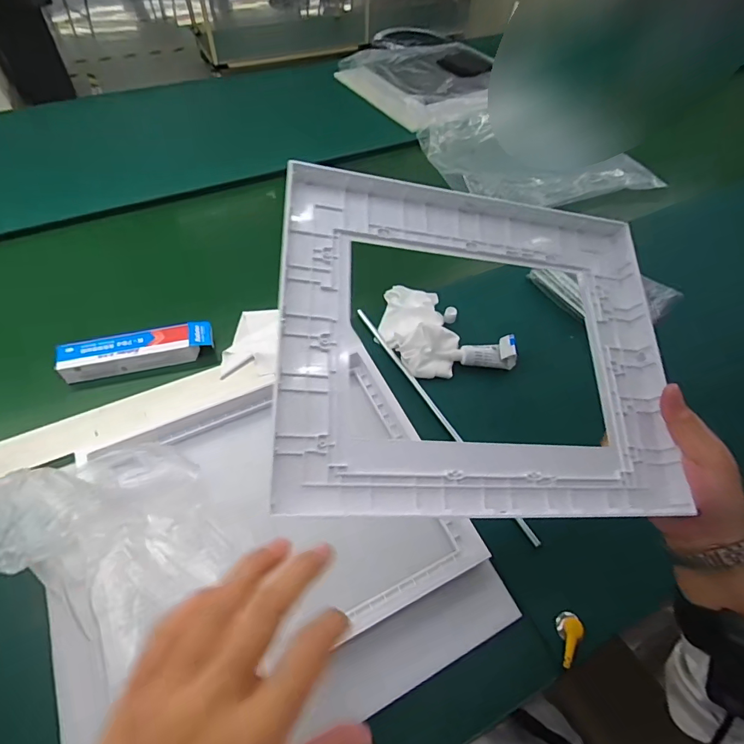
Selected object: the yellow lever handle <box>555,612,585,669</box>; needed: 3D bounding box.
[{"bbox_3d":[0.178,0.240,0.389,0.019,0.017,0.045,9,55,4],"label":"yellow lever handle"}]

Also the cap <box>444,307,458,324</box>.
[{"bbox_3d":[0.108,-0.078,0.596,0.017,0.020,0.013,16,56,9],"label":"cap"}]

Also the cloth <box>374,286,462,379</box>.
[{"bbox_3d":[0.056,-0.063,0.578,0.099,0.036,0.161,-10,56,-9],"label":"cloth"}]

